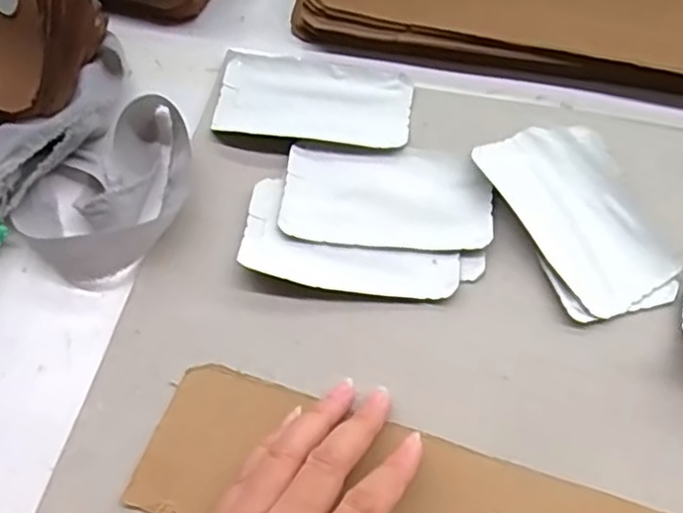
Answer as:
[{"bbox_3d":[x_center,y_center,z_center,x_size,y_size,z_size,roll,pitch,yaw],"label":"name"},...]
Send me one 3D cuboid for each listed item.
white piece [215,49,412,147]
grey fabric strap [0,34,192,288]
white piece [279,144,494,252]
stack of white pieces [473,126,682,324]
[{"bbox_3d":[-0.017,-0.099,0.409,0.117,0.004,0.067,6,62,4],"label":"white piece"},{"bbox_3d":[-0.184,-0.043,0.364,0.201,0.044,0.175,-24,64,-11],"label":"grey fabric strap"},{"bbox_3d":[0.026,-0.034,0.377,0.116,0.005,0.063,4,62,3],"label":"white piece"},{"bbox_3d":[0.131,-0.023,0.365,0.074,0.010,0.119,-17,63,-8],"label":"stack of white pieces"}]

